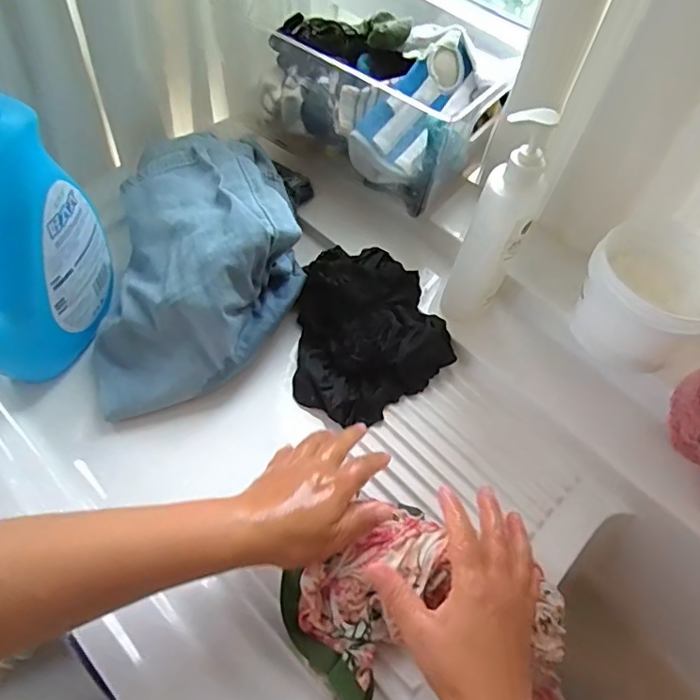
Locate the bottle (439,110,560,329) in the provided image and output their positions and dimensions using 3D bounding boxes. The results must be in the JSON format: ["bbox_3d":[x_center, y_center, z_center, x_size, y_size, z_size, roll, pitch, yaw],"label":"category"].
[{"bbox_3d":[0.143,-0.117,0.533,0.057,0.221,0.055,25,58,11],"label":"bottle"}]

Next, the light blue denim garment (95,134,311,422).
[{"bbox_3d":[-0.154,-0.121,0.589,0.207,0.106,0.363,-1,57,-6],"label":"light blue denim garment"}]

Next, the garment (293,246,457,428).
[{"bbox_3d":[0.029,-0.020,0.587,0.168,0.054,0.200,3,56,-3],"label":"garment"}]

